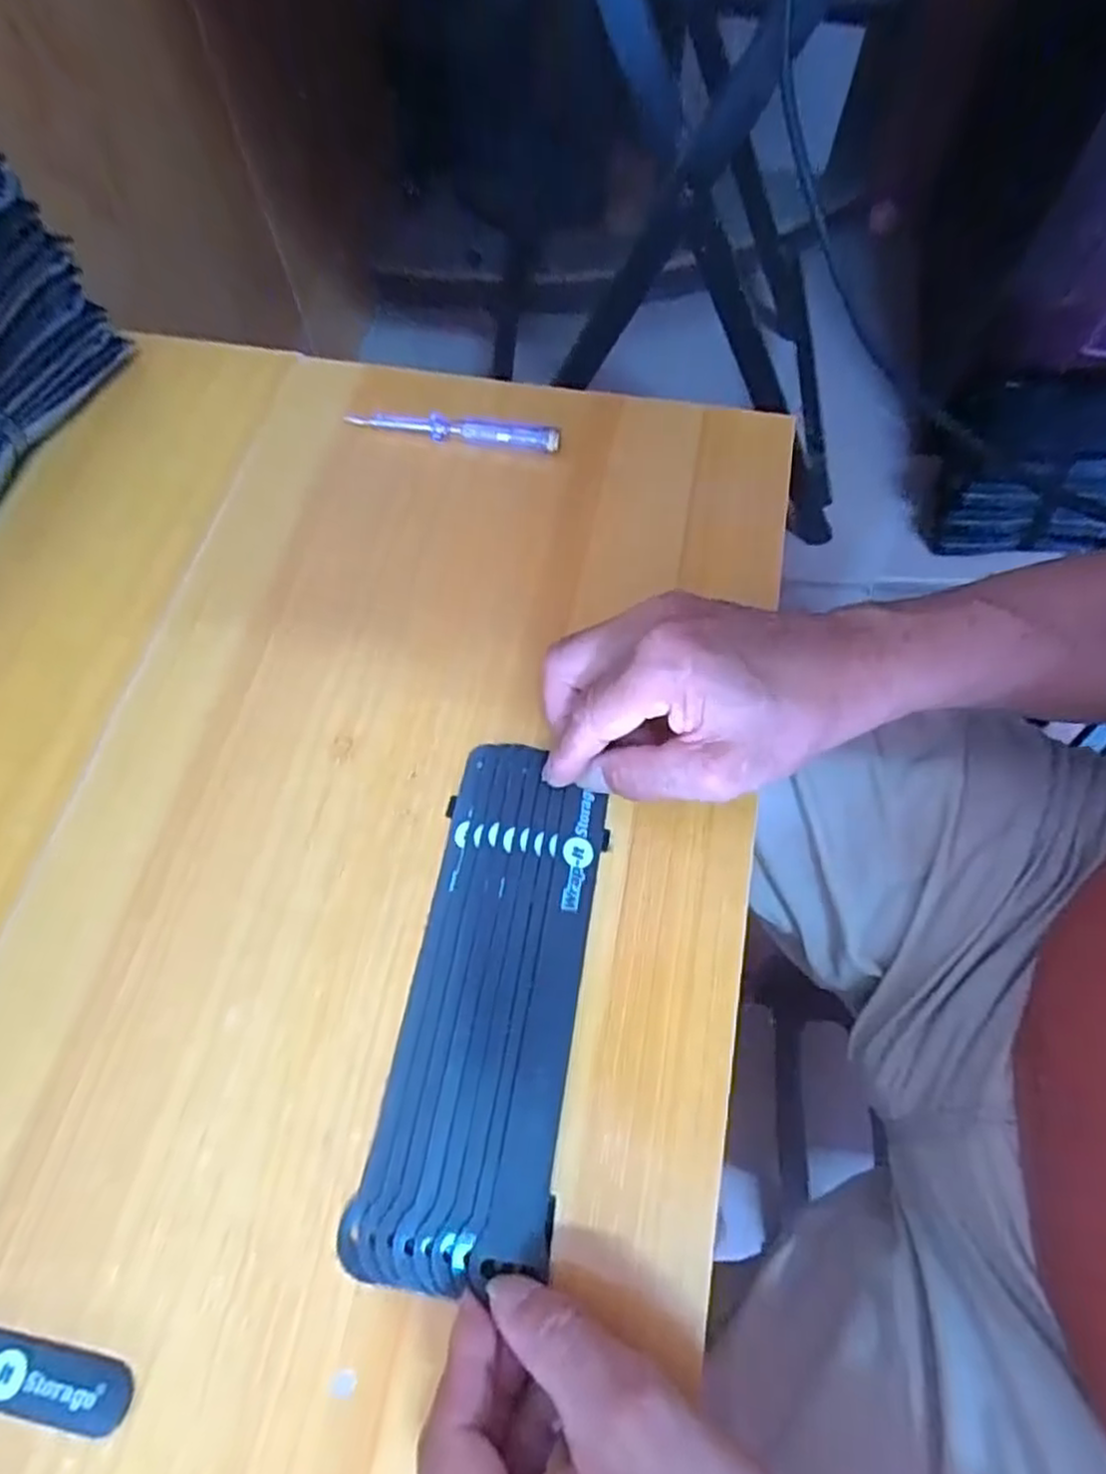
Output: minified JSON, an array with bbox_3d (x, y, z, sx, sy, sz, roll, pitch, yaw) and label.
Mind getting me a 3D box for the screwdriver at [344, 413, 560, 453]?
[{"bbox_3d":[-0.055,-0.171,0.406,0.116,0.010,0.010,8,66,5],"label":"screwdriver"}]

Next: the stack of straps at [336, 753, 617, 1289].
[{"bbox_3d":[-0.022,0.097,0.289,0.067,0.009,0.196,8,65,5],"label":"stack of straps"}]

